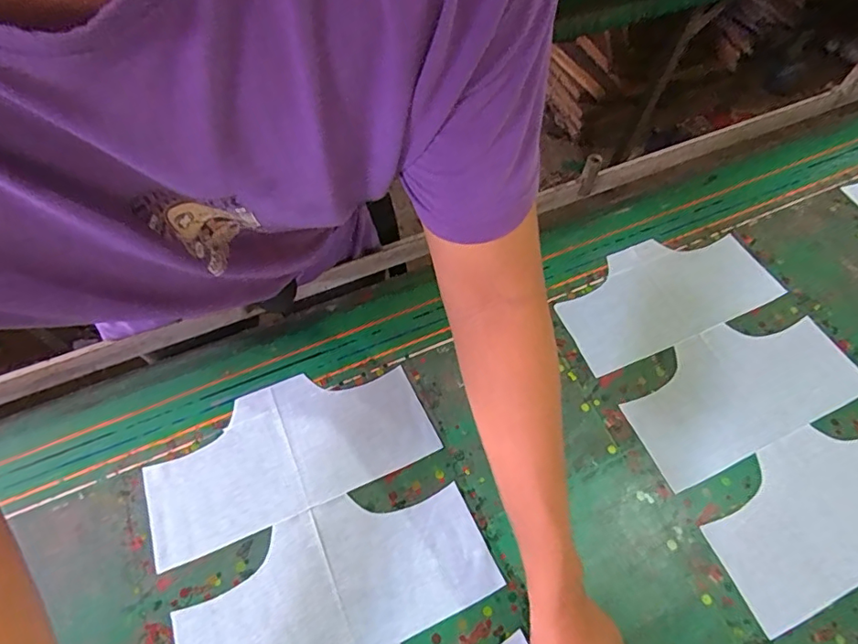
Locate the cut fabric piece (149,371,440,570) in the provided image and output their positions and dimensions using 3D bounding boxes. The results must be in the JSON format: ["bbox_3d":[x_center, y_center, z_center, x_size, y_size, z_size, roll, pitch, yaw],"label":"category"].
[{"bbox_3d":[-0.158,0.140,0.593,0.307,0.005,0.148,-22,65,-13],"label":"cut fabric piece"}]

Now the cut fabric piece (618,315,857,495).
[{"bbox_3d":[0.384,0.078,0.648,0.304,0.006,0.146,-21,64,-14],"label":"cut fabric piece"}]

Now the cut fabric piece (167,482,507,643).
[{"bbox_3d":[-0.096,0.263,0.528,0.307,0.008,0.148,-21,65,-13],"label":"cut fabric piece"}]

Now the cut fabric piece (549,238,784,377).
[{"bbox_3d":[0.322,-0.043,0.721,0.312,0.008,0.152,-19,58,-15],"label":"cut fabric piece"}]

